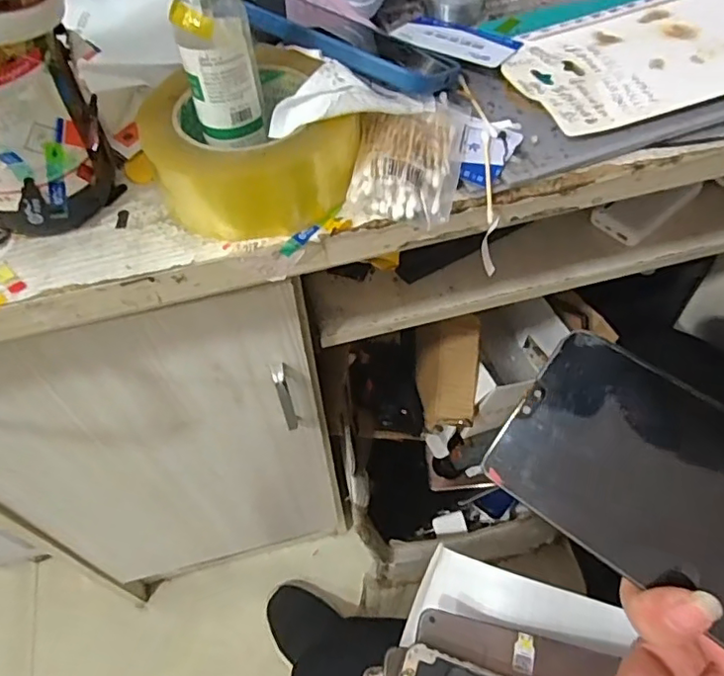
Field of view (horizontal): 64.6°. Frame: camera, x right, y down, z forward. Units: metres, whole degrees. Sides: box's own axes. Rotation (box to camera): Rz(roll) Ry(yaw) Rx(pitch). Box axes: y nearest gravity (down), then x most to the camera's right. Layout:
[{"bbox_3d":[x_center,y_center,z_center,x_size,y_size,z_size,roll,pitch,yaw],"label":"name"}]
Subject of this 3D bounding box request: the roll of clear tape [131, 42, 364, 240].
[{"bbox_3d":[-0.066,-0.113,0.336,0.111,0.047,0.111,-20,56,-12],"label":"roll of clear tape"}]

